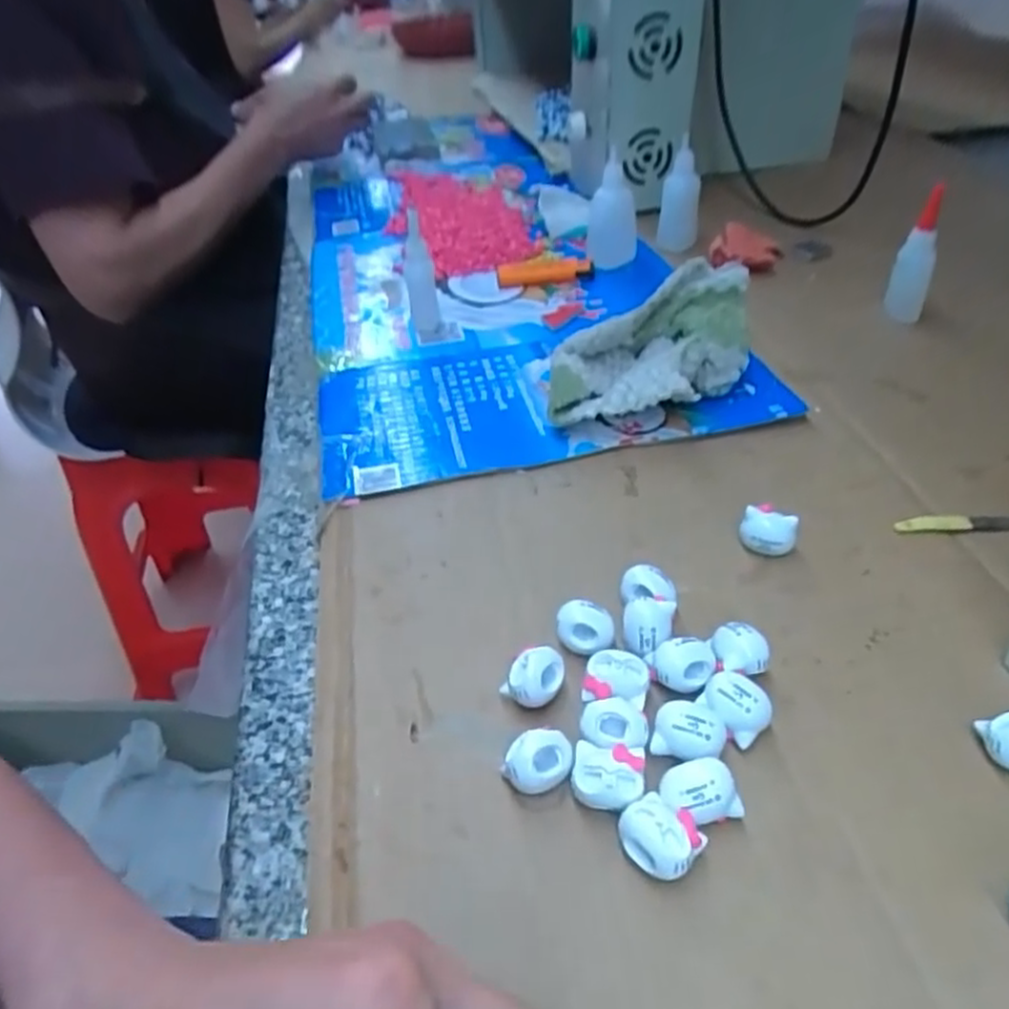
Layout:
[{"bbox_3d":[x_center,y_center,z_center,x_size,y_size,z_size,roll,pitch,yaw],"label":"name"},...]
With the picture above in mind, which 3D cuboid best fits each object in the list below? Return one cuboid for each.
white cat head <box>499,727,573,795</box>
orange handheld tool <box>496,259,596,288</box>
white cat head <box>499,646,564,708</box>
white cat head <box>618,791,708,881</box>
[{"bbox_3d":[0.012,0.097,0.276,0.026,0.022,0.016,-4,40,2],"label":"white cat head"},{"bbox_3d":[0.033,-0.193,0.616,0.080,0.015,0.017,-1,40,6],"label":"orange handheld tool"},{"bbox_3d":[0.014,0.072,0.307,0.021,0.018,0.023,-3,40,3],"label":"white cat head"},{"bbox_3d":[0.053,0.114,0.254,0.026,0.017,0.023,24,48,31],"label":"white cat head"}]

